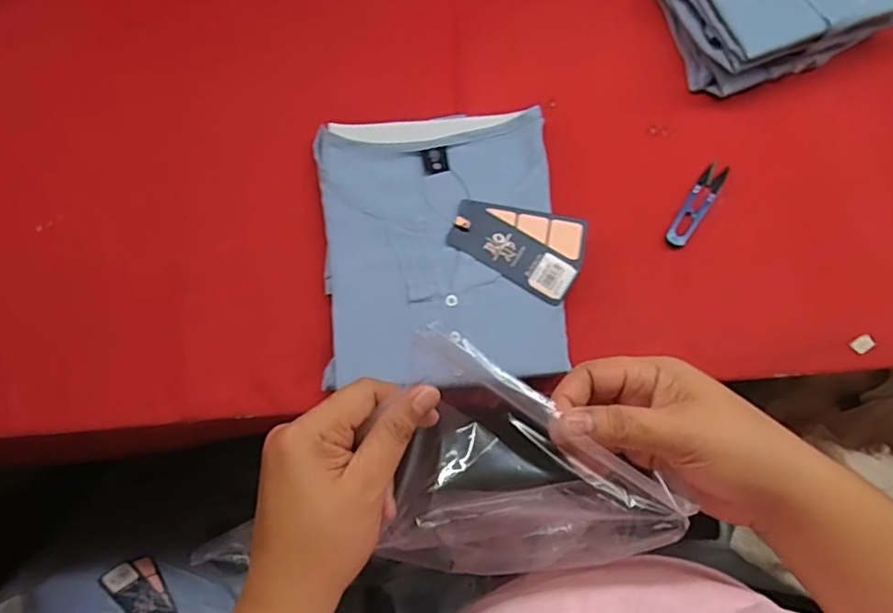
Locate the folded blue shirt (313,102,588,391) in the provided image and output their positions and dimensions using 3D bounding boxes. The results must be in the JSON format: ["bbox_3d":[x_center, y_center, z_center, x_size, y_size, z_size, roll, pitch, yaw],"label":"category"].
[{"bbox_3d":[0.002,-0.058,0.555,0.228,0.035,0.252,-4,77,-2],"label":"folded blue shirt"}]

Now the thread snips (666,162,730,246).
[{"bbox_3d":[0.245,-0.099,0.581,0.022,0.006,0.098,33,78,6],"label":"thread snips"}]

